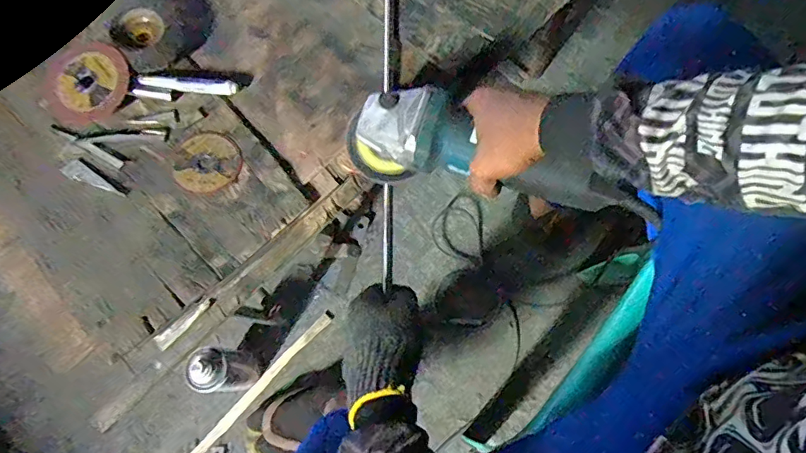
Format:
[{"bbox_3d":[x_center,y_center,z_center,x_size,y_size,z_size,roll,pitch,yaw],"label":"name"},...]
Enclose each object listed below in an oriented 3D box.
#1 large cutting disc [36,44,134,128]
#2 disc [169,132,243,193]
[{"bbox_3d":[-0.338,-0.150,0.524,0.083,0.005,0.089,1,80,-5],"label":"large cutting disc"},{"bbox_3d":[-0.207,-0.068,0.520,0.068,0.004,0.065,0,76,0],"label":"disc"}]

